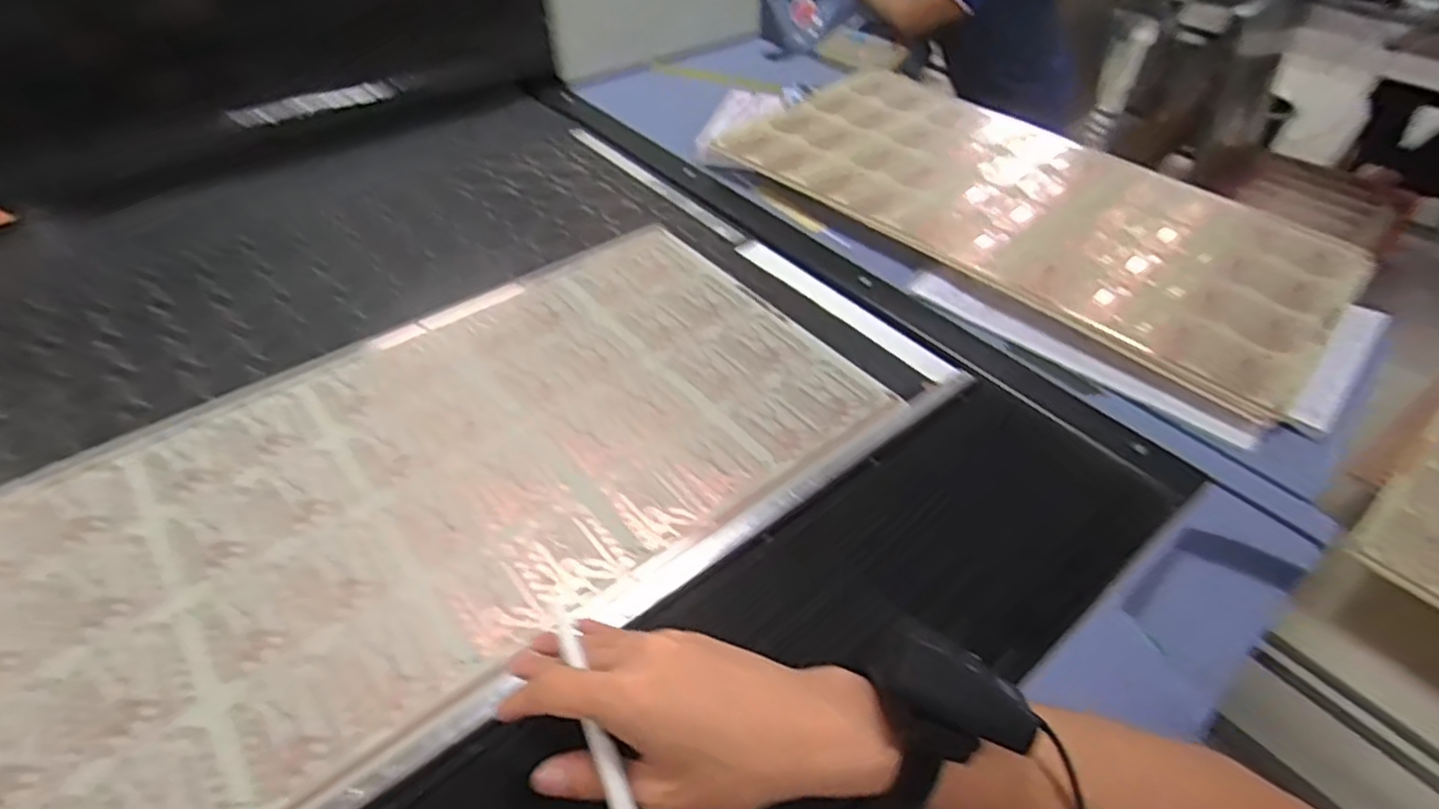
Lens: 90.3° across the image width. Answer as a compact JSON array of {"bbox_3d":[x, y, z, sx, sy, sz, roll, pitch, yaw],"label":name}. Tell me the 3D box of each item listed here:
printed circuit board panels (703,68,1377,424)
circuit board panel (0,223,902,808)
[{"bbox_3d":[0.327,-0.228,0.785,0.612,0.033,0.362,36,55,27],"label":"printed circuit board panels"},{"bbox_3d":[-0.195,0.040,0.527,0.606,0.008,0.332,-29,54,-26],"label":"circuit board panel"}]

